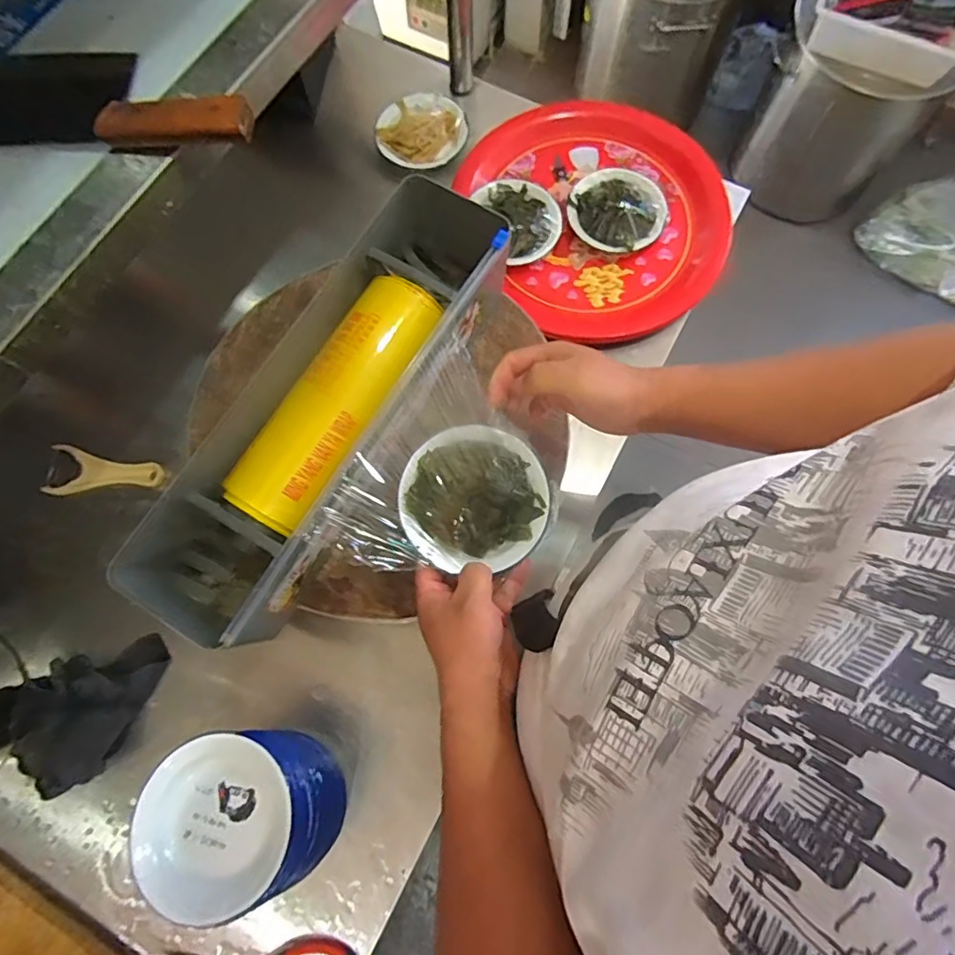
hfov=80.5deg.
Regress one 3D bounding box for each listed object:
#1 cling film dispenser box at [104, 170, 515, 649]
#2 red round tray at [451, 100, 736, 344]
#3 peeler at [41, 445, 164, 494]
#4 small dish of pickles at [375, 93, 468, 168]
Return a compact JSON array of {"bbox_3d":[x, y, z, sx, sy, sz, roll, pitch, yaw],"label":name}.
[{"bbox_3d":[-0.136,-0.064,0.572,0.150,0.124,0.476,29,77,8],"label":"cling film dispenser box"},{"bbox_3d":[0.176,-0.371,0.784,0.340,0.045,0.354,0,75,1],"label":"red round tray"},{"bbox_3d":[-0.463,-0.009,0.707,0.138,0.013,0.060,0,75,1],"label":"peeler"},{"bbox_3d":[-0.083,-0.507,0.831,0.129,0.020,0.118,0,75,1],"label":"small dish of pickles"}]

